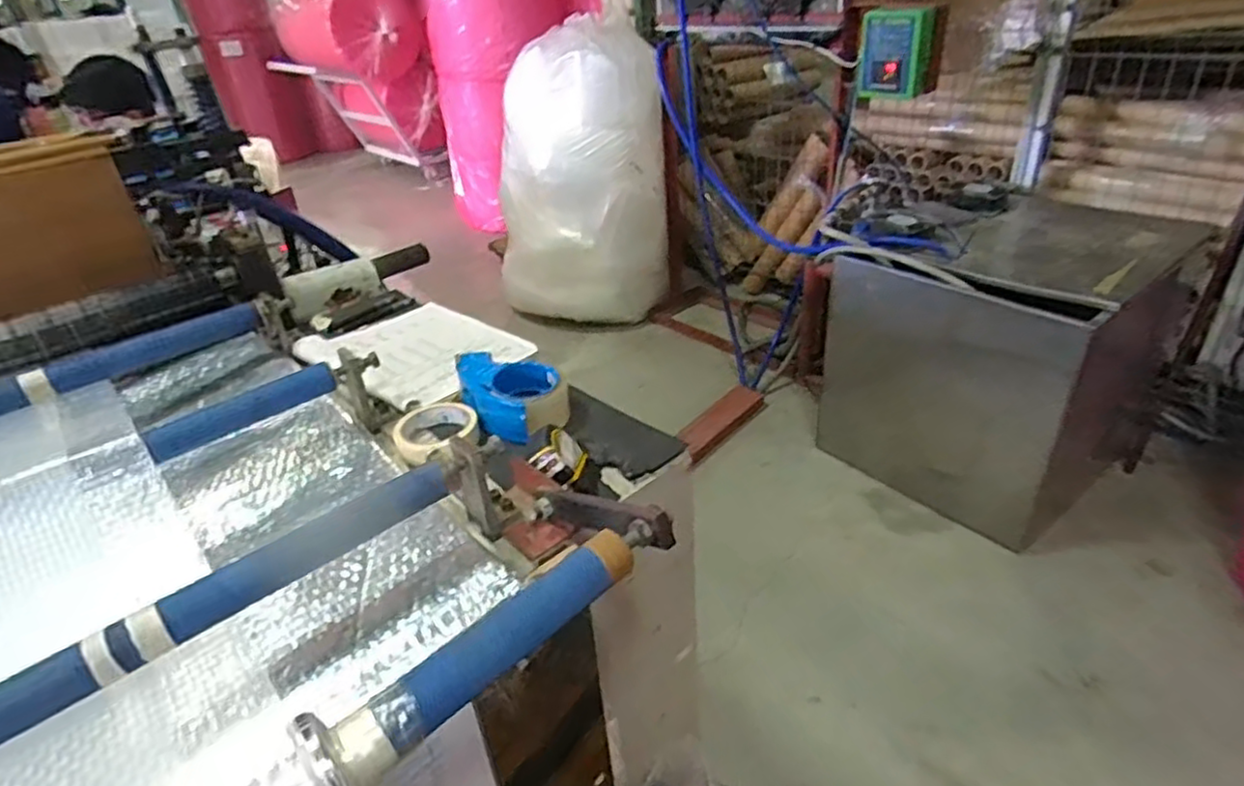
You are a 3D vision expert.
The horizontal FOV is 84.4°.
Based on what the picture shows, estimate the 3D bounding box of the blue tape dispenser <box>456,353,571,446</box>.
[{"bbox_3d":[-0.131,-0.006,0.839,0.108,0.057,0.150,-24,37,-28],"label":"blue tape dispenser"}]

